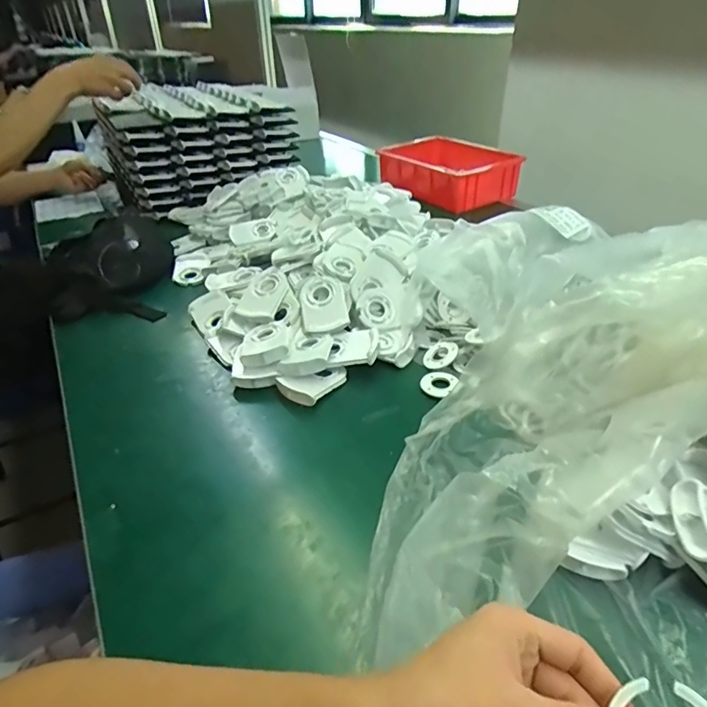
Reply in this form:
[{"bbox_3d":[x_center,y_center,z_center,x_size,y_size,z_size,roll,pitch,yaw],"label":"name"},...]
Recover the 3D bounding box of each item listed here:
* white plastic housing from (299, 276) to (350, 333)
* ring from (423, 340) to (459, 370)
[{"bbox_3d":[-0.040,-0.065,0.651,0.059,0.014,0.090,-17,60,4],"label":"white plastic housing"},{"bbox_3d":[0.105,0.001,0.610,0.043,0.008,0.044,-27,37,22],"label":"ring"}]

